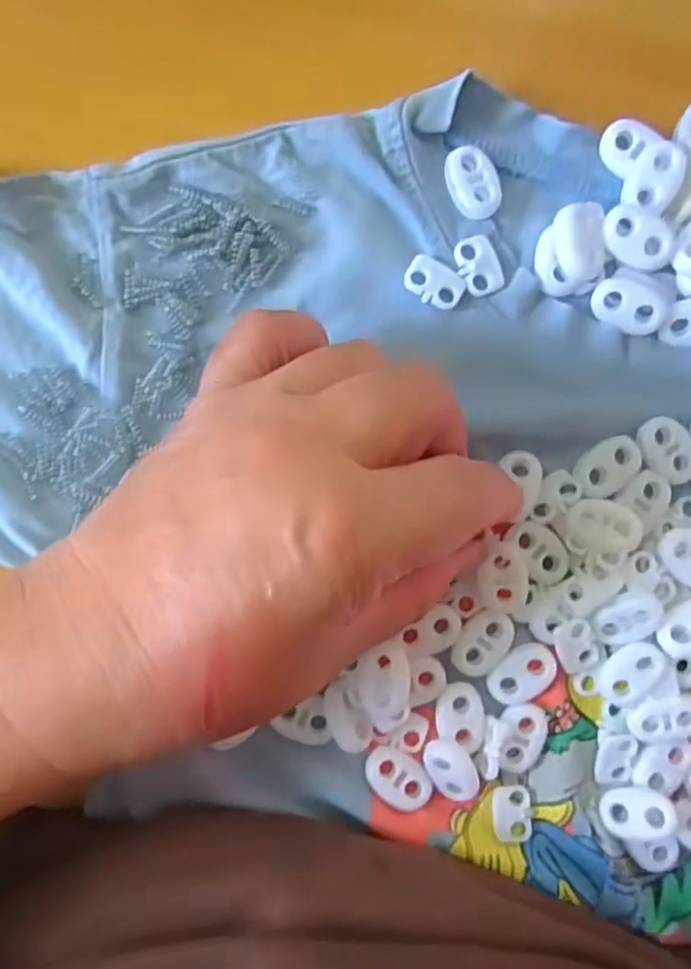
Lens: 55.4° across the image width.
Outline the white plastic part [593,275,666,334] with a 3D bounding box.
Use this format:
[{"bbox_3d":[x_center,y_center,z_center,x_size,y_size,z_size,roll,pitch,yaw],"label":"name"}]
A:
[{"bbox_3d":[0.087,-0.055,0.202,0.022,0.005,0.015,19,92,-1],"label":"white plastic part"}]

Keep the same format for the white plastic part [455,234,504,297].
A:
[{"bbox_3d":[0.042,-0.068,0.204,0.013,0.004,0.018,-18,92,1],"label":"white plastic part"}]

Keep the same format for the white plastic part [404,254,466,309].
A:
[{"bbox_3d":[0.028,-0.062,0.204,0.019,0.004,0.013,32,92,-1],"label":"white plastic part"}]

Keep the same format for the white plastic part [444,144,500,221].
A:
[{"bbox_3d":[0.040,-0.093,0.203,0.015,0.005,0.022,-26,92,1],"label":"white plastic part"}]

